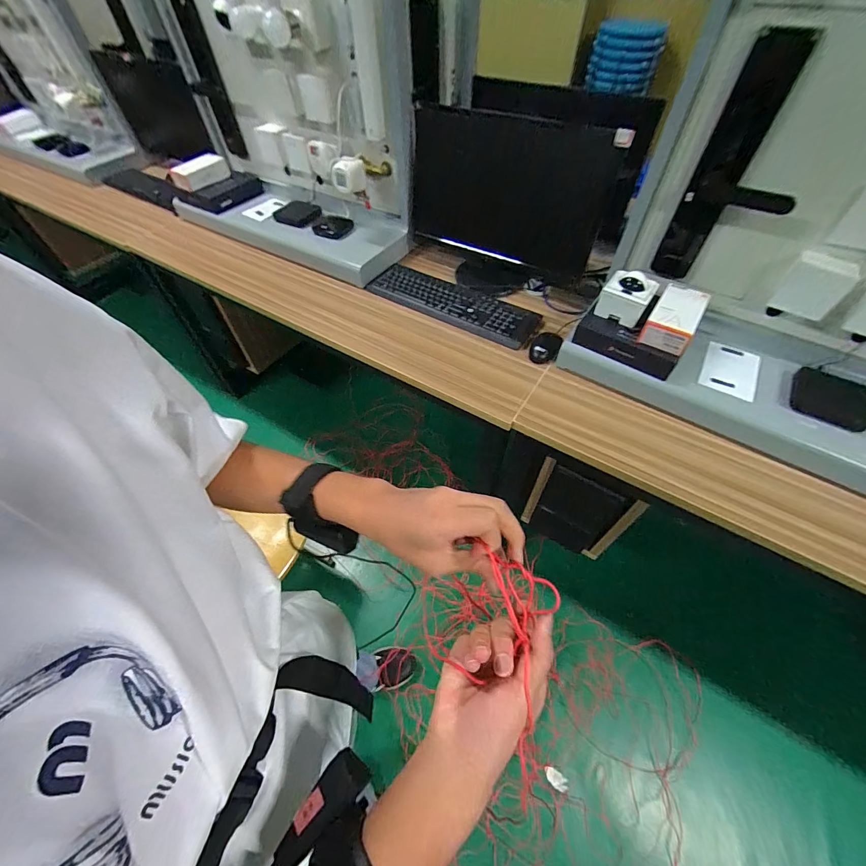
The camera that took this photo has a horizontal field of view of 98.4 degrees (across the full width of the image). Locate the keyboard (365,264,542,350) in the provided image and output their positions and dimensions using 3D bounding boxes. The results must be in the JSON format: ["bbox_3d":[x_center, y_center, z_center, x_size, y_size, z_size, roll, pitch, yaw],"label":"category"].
[{"bbox_3d":[0.047,-0.351,0.980,0.456,0.028,0.143,25,62,19],"label":"keyboard"}]

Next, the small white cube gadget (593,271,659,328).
[{"bbox_3d":[0.394,-0.280,0.760,0.091,0.062,0.097,28,59,20],"label":"small white cube gadget"}]

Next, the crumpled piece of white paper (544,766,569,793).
[{"bbox_3d":[0.322,0.907,0.981,0.059,0.019,0.033,31,60,21],"label":"crumpled piece of white paper"}]

